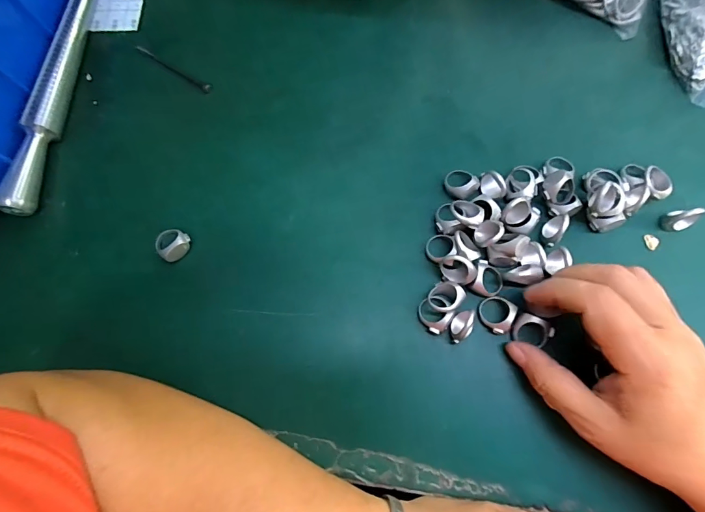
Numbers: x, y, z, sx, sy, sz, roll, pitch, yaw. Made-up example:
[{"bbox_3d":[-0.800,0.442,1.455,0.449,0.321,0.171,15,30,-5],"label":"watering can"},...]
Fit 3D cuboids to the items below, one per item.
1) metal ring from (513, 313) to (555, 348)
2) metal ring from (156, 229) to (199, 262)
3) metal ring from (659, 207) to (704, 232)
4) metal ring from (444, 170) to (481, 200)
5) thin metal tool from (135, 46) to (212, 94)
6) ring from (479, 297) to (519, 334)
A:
[{"bbox_3d":[0.113,0.046,0.240,0.023,0.007,0.018,19,77,6],"label":"metal ring"},{"bbox_3d":[-0.120,-0.009,0.258,0.022,0.011,0.024,0,76,1],"label":"metal ring"},{"bbox_3d":[0.218,-0.025,0.255,0.016,0.018,0.014,-23,76,-5],"label":"metal ring"},{"bbox_3d":[0.076,-0.051,0.269,0.021,0.007,0.023,0,76,1],"label":"metal ring"},{"bbox_3d":[-0.140,-0.148,0.301,0.077,0.004,0.008,34,79,9],"label":"thin metal tool"},{"bbox_3d":[0.092,0.036,0.243,0.020,0.010,0.022,0,76,1],"label":"ring"}]

